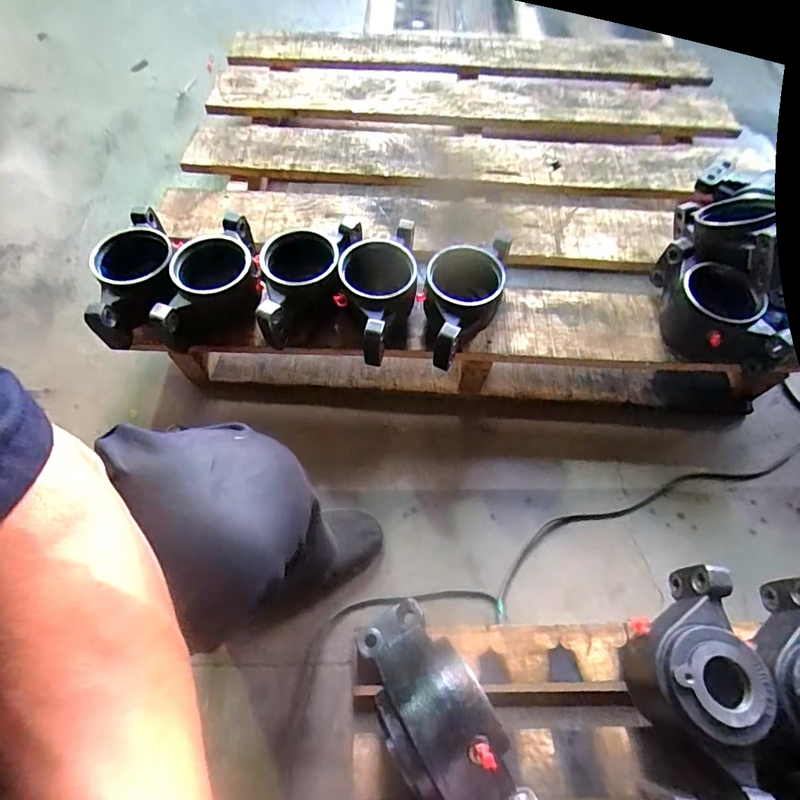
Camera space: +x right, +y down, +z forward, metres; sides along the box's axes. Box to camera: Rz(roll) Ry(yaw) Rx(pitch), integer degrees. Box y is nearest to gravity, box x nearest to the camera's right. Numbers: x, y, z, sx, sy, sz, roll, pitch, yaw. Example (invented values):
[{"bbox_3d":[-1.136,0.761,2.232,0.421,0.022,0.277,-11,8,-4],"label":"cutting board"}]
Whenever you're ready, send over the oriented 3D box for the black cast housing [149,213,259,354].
[{"bbox_3d":[-0.293,-0.179,0.713,0.150,0.106,0.196,-11,62,-7],"label":"black cast housing"}]

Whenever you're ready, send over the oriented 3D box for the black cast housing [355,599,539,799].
[{"bbox_3d":[0.034,0.304,0.444,0.092,0.075,0.225,-28,53,-15],"label":"black cast housing"}]

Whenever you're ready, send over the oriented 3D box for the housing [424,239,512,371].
[{"bbox_3d":[0.093,-0.148,0.709,0.112,0.117,0.213,11,62,5],"label":"housing"}]

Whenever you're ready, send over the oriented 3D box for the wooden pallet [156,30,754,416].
[{"bbox_3d":[0.103,-0.495,0.996,1.014,0.146,1.063,6,62,2],"label":"wooden pallet"}]

